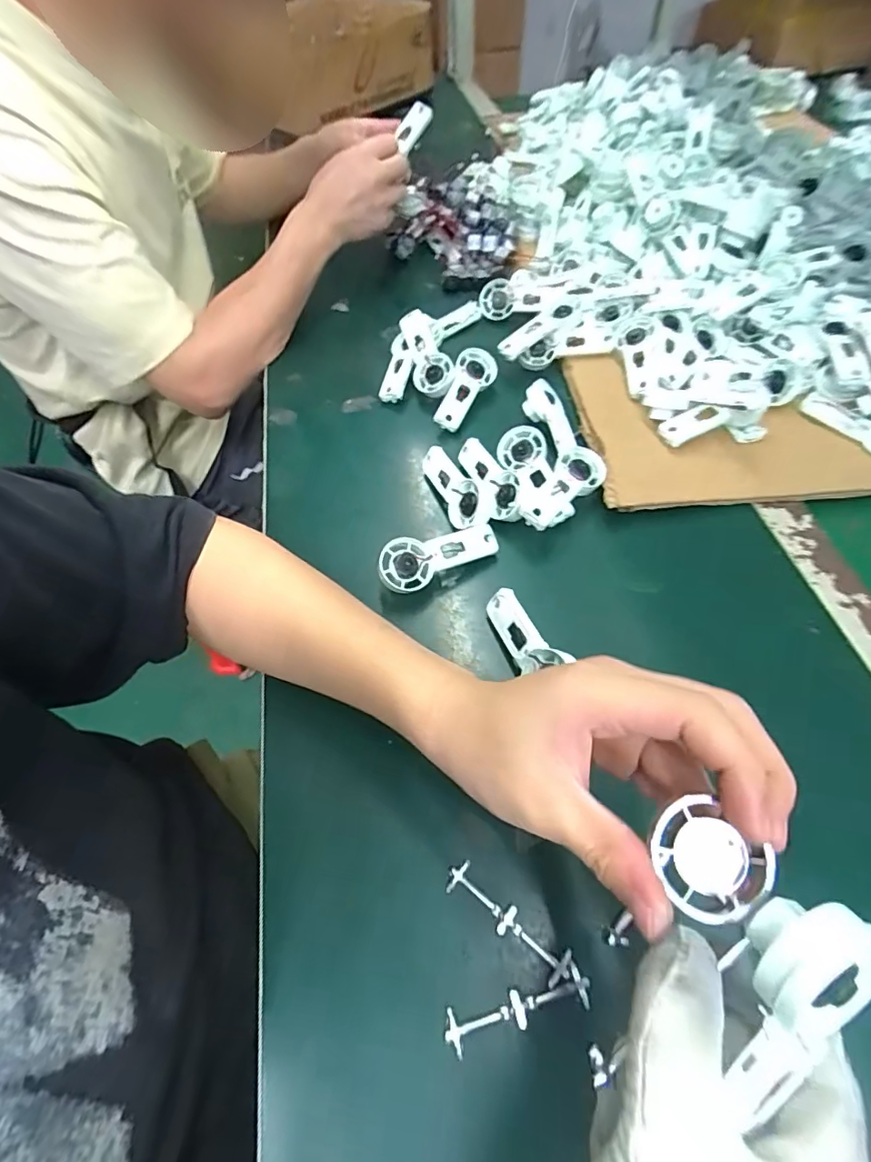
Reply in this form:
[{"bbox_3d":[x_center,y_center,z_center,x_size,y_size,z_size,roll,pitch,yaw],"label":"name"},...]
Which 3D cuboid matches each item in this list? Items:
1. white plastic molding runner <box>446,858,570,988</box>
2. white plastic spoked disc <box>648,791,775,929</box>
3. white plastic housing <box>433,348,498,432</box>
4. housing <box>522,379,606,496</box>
[{"bbox_3d":[0.037,0.177,0.273,0.073,0.004,0.017,33,63,22],"label":"white plastic molding runner"},{"bbox_3d":[0.092,0.093,0.176,0.035,0.006,0.038,1,76,-5],"label":"white plastic spoked disc"},{"bbox_3d":[0.028,-0.186,0.505,0.037,0.013,0.094,32,71,-10],"label":"white plastic housing"},{"bbox_3d":[0.107,-0.126,0.454,0.036,0.020,0.130,-14,56,-7],"label":"housing"}]

